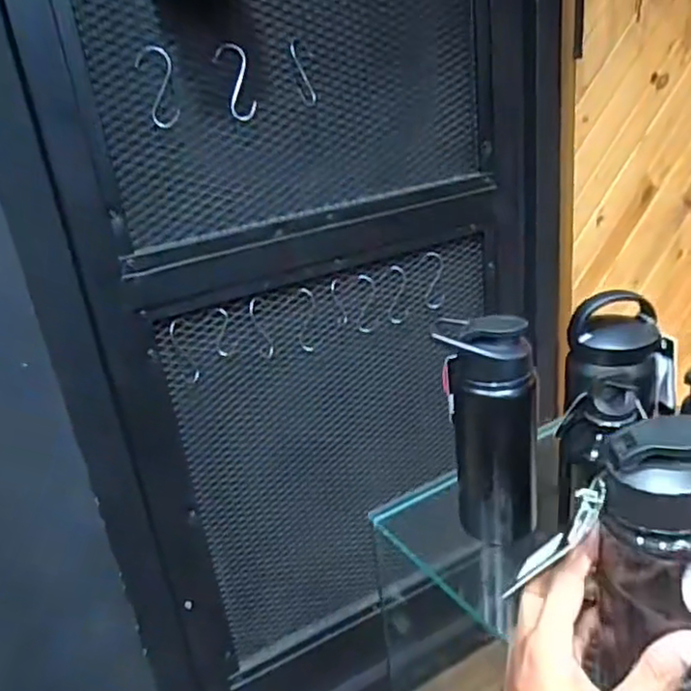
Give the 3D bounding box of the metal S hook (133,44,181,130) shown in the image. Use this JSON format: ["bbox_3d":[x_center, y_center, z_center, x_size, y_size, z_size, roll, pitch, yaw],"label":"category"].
[{"bbox_3d":[-0.287,-0.399,1.002,0.054,0.115,0.007,-20,26,-27],"label":"metal S hook"}]

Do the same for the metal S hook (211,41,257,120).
[{"bbox_3d":[-0.179,-0.428,1.057,0.057,0.117,0.006,-19,26,-25],"label":"metal S hook"}]

